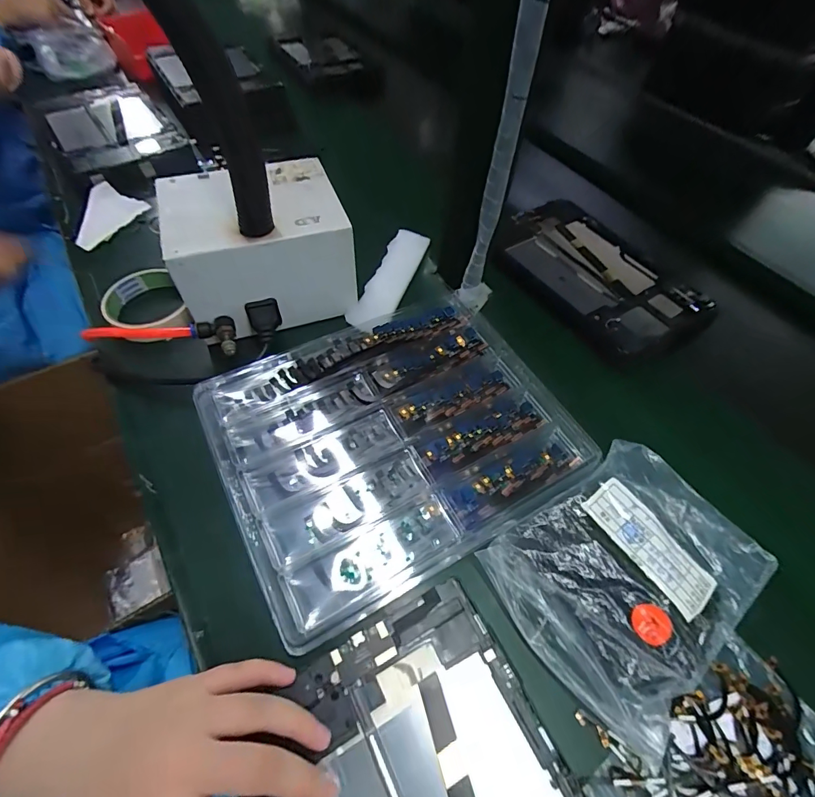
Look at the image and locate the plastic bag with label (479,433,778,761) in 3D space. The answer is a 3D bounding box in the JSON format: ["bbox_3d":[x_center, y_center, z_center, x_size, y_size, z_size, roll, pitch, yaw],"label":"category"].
[{"bbox_3d":[0.158,0.121,0.295,0.175,0.022,0.142,-34,66,-24],"label":"plastic bag with label"}]

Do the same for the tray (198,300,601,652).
[{"bbox_3d":[-0.010,0.027,0.345,0.266,0.027,0.218,-23,62,-19],"label":"tray"}]

